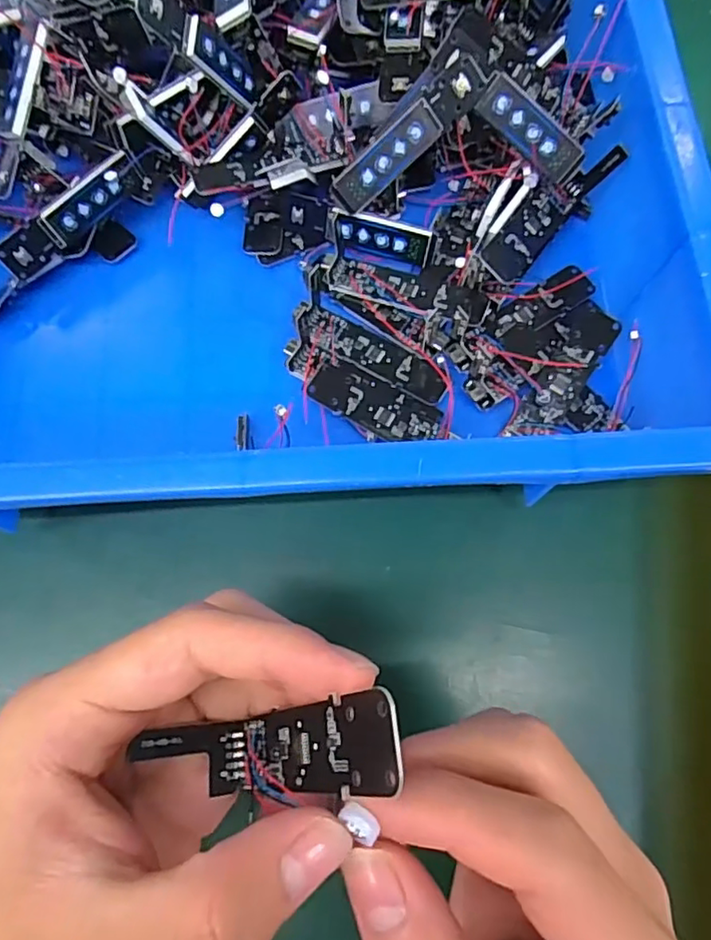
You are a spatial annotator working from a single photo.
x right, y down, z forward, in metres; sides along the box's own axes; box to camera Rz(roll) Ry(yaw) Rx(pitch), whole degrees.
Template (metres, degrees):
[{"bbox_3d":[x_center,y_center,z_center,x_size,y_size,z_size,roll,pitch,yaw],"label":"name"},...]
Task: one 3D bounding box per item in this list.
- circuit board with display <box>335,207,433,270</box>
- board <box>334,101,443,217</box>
[{"bbox_3d":[0.012,-0.112,0.284,0.047,0.019,0.008,17,42,6],"label":"circuit board with display"},{"bbox_3d":[0.015,-0.141,0.266,0.054,0.004,0.016,-38,114,16],"label":"board"}]

